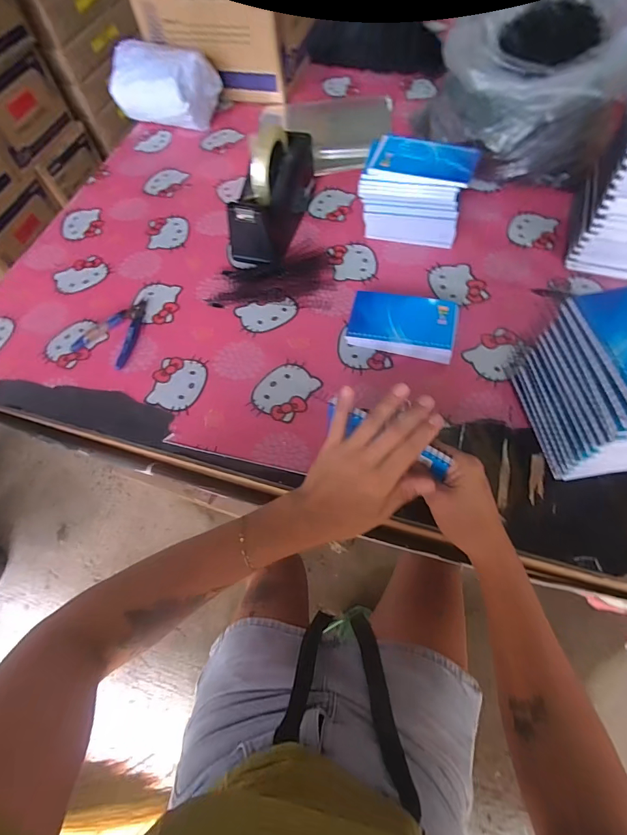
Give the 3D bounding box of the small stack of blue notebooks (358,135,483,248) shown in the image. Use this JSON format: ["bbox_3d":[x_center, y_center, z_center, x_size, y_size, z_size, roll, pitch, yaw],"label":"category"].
[{"bbox_3d":[0.147,-0.322,0.595,0.141,0.106,0.085,16,64,13],"label":"small stack of blue notebooks"}]

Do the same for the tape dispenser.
[{"bbox_3d":[-0.061,-0.344,0.621,0.073,0.127,0.209,13,63,11],"label":"tape dispenser"}]

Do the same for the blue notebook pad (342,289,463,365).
[{"bbox_3d":[0.116,-0.120,0.535,0.132,0.031,0.088,13,63,11],"label":"blue notebook pad"}]

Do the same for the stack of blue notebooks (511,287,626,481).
[{"bbox_3d":[0.284,-0.024,0.401,0.086,0.149,0.131,-7,61,1],"label":"stack of blue notebooks"}]

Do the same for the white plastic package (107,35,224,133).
[{"bbox_3d":[-0.295,-0.643,0.801,0.200,0.109,0.122,15,63,12],"label":"white plastic package"}]

